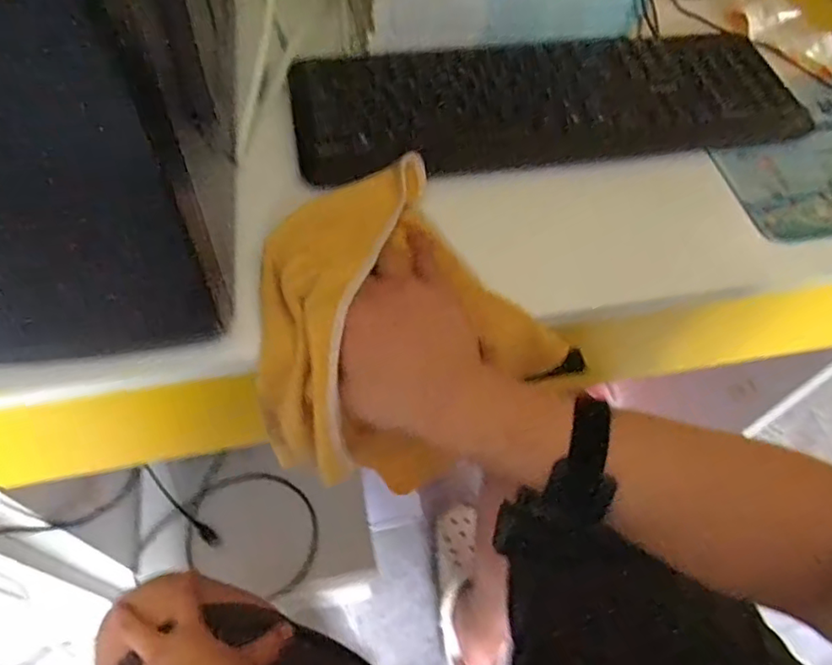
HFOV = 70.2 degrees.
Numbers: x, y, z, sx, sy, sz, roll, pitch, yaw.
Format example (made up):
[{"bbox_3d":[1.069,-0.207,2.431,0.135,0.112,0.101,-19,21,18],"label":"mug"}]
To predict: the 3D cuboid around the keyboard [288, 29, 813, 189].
[{"bbox_3d":[0.120,-0.206,0.513,0.446,0.031,0.146,-11,59,-11],"label":"keyboard"}]

